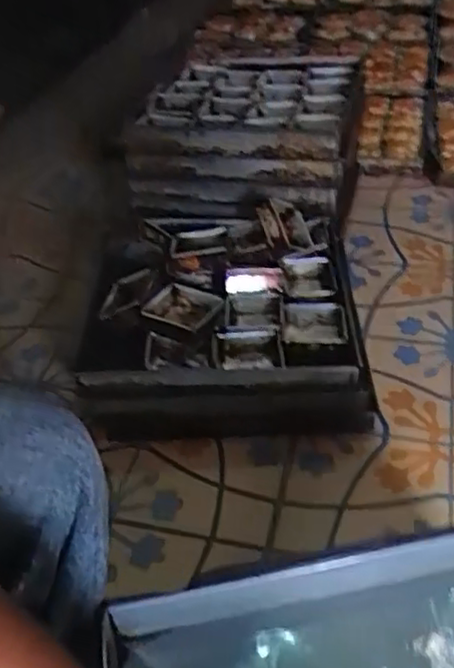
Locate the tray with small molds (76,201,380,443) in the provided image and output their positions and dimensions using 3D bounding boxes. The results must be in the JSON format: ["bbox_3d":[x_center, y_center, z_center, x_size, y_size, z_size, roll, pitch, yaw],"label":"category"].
[{"bbox_3d":[-0.012,-0.042,1.257,0.469,0.178,0.510,-6,41,1],"label":"tray with small molds"}]

